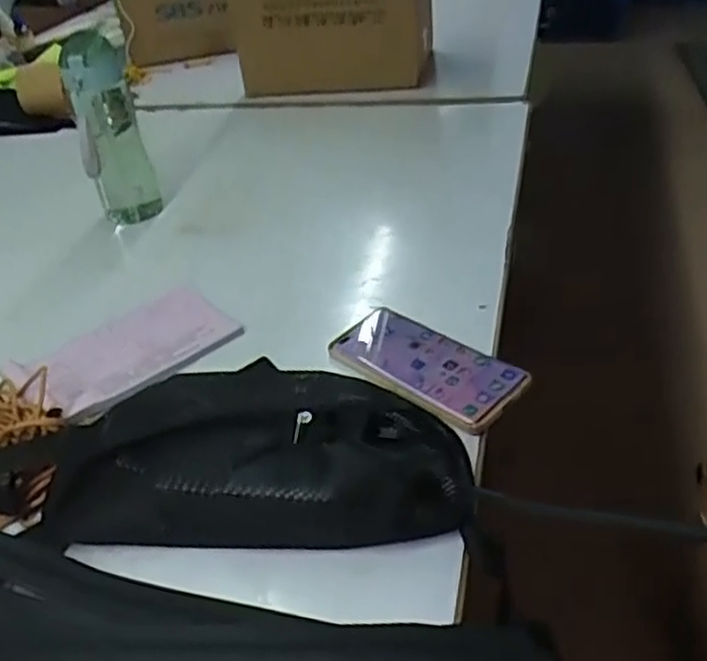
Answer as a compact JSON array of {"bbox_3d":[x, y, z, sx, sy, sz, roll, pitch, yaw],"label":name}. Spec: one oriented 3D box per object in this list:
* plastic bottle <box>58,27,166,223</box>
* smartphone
[{"bbox_3d":[-0.282,-0.226,0.846,0.077,0.212,0.056,-19,38,-15],"label":"plastic bottle"},{"bbox_3d":[0.061,0.030,0.612,0.076,0.017,0.169,-35,44,-31],"label":"smartphone"}]

